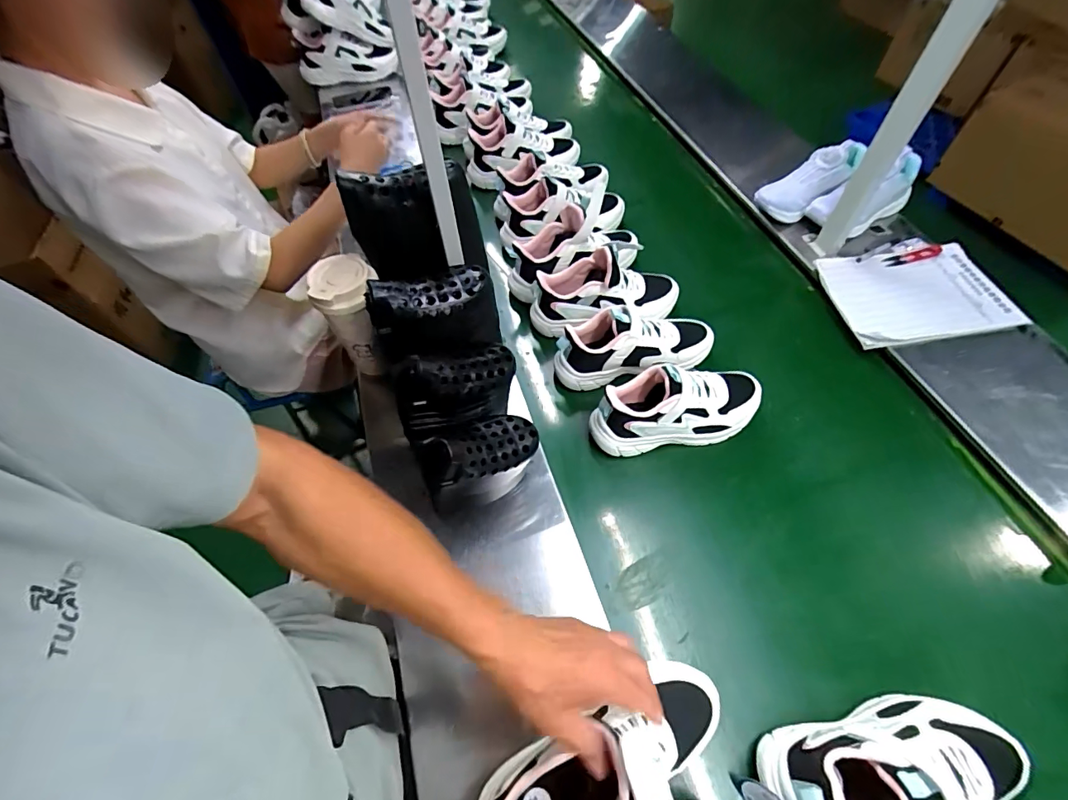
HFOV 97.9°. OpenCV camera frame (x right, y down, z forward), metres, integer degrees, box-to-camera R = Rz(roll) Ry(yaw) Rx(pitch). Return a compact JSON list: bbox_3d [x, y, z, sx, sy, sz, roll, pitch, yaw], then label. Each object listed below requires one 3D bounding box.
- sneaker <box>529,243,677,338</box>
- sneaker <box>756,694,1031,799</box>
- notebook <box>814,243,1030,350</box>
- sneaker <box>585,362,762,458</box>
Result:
[{"bbox_3d":[0.117,-0.184,0.752,0.241,0.120,0.092,-12,57,-5],"label":"sneaker"},{"bbox_3d":[0.337,0.334,0.428,0.237,0.089,0.091,-8,57,-3],"label":"sneaker"},{"bbox_3d":[0.621,-0.172,0.757,0.266,0.011,0.182,-6,59,-1],"label":"notebook"},{"bbox_3d":[0.205,0.006,0.643,0.241,0.111,0.088,-13,57,-6],"label":"sneaker"}]

